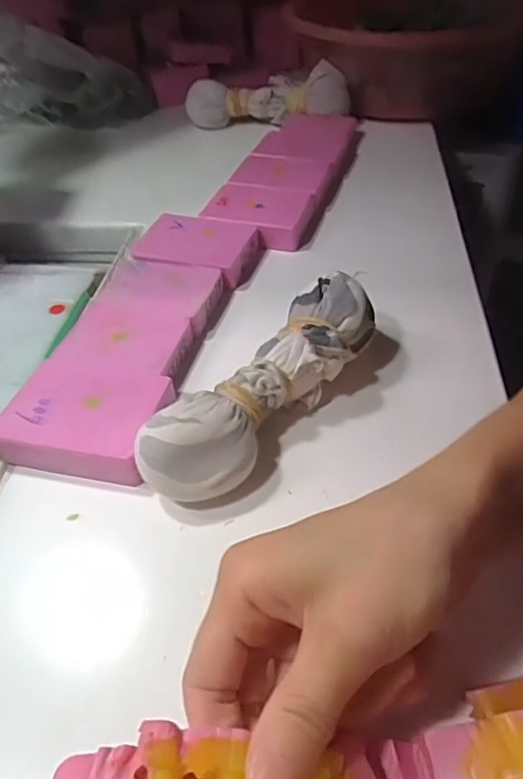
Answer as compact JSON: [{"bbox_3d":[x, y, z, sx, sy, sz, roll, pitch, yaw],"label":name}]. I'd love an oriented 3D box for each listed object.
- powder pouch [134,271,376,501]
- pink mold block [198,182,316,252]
[{"bbox_3d":[0.006,-0.004,0.283,0.045,0.045,0.157,30,55,29],"label":"powder pouch"},{"bbox_3d":[-0.002,-0.137,0.437,0.080,0.022,0.060,11,48,15],"label":"pink mold block"}]

